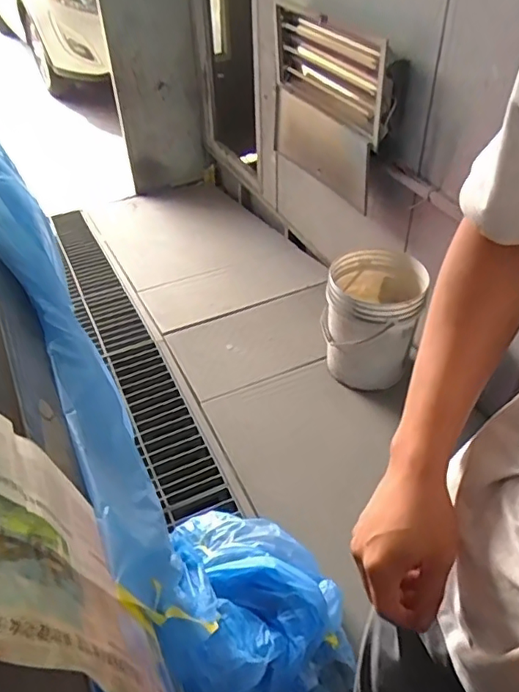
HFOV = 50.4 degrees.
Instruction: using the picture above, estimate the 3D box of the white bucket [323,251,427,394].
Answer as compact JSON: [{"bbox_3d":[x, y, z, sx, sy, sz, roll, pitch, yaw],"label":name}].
[{"bbox_3d":[0.382,-0.090,1.856,0.329,0.332,0.338,-1,43,2],"label":"white bucket"}]

